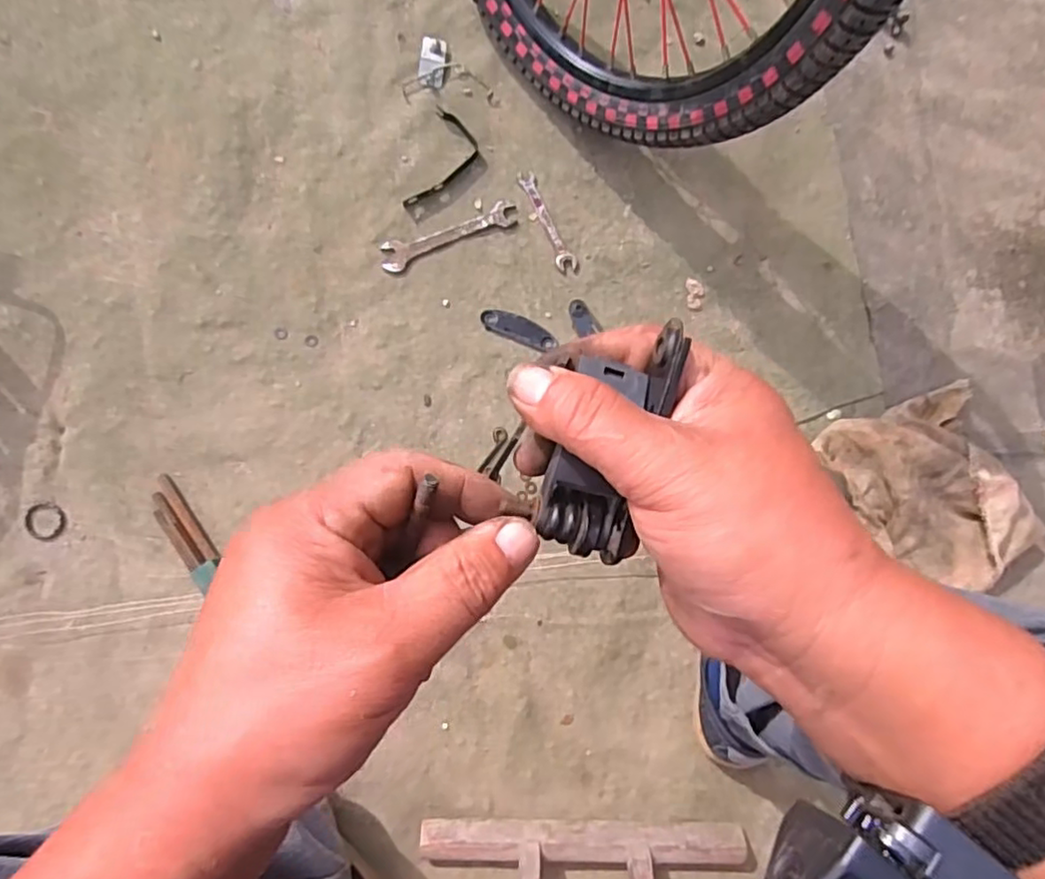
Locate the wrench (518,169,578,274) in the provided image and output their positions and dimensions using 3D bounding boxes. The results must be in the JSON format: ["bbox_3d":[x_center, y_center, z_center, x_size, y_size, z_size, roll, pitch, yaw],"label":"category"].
[{"bbox_3d":[0.027,-0.232,0.687,0.022,0.005,0.114,-26,89,-6],"label":"wrench"}]

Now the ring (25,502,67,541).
[{"bbox_3d":[-0.473,0.082,0.632,0.038,0.004,0.037,4,86,-5],"label":"ring"}]

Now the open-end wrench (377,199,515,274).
[{"bbox_3d":[-0.077,-0.216,0.678,0.150,0.004,0.032,-22,88,-6],"label":"open-end wrench"}]

